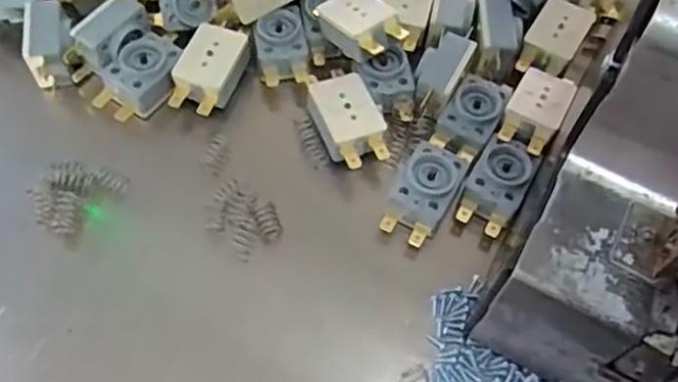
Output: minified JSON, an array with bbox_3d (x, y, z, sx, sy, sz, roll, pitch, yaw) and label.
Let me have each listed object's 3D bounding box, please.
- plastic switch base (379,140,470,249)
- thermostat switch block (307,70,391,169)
[{"bbox_3d":[0.040,0.000,0.306,0.026,0.012,0.048,26,65,12],"label":"plastic switch base"},{"bbox_3d":[0.004,-0.034,0.322,0.031,0.015,0.049,-23,65,-12],"label":"thermostat switch block"}]

